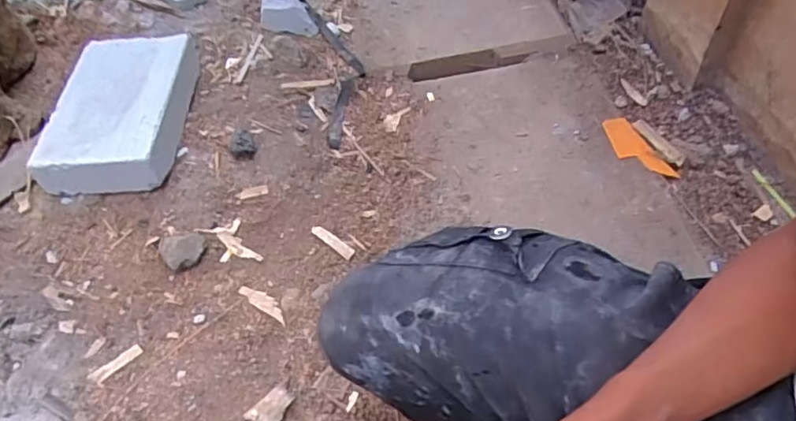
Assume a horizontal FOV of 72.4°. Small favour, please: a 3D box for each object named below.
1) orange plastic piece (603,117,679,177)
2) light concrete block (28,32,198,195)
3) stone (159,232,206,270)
[{"bbox_3d":[0.422,-0.113,0.969,0.069,0.011,0.158,-17,55,-13],"label":"orange plastic piece"},{"bbox_3d":[-0.481,-0.188,0.973,0.202,0.095,0.345,-4,53,4],"label":"light concrete block"},{"bbox_3d":[-0.326,0.055,0.821,0.062,0.032,0.065,30,59,22],"label":"stone"}]

